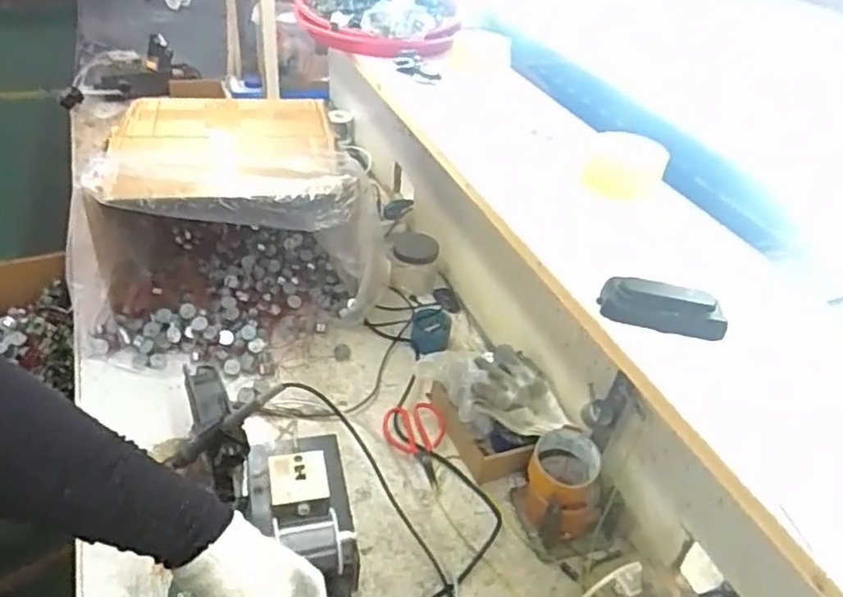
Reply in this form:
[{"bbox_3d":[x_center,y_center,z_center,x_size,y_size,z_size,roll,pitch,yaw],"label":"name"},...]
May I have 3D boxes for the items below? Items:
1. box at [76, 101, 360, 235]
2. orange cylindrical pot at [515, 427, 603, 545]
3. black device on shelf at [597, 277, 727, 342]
[{"bbox_3d":[-0.292,-0.231,1.031,0.372,0.075,0.300,0,39,-7],"label":"box"},{"bbox_3d":[0.174,0.236,0.808,0.092,0.098,0.100,3,39,-3],"label":"orange cylindrical pot"},{"bbox_3d":[0.216,0.009,0.575,0.108,0.029,0.040,15,40,11],"label":"black device on shelf"}]

